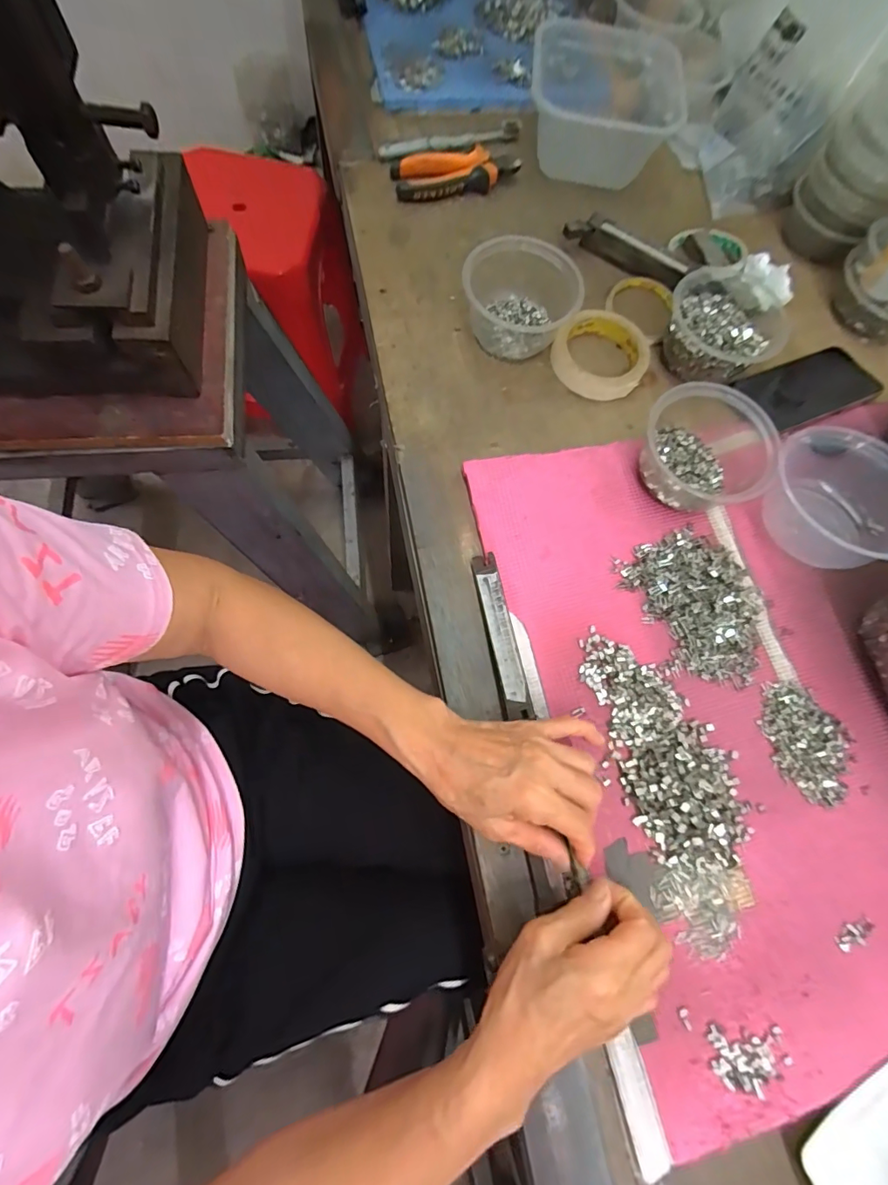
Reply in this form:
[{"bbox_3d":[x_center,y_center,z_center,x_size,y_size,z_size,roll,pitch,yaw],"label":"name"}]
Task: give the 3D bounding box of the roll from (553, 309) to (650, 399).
[{"bbox_3d":[0.164,-0.249,0.510,0.094,0.030,0.091,2,72,-5],"label":"roll"}]

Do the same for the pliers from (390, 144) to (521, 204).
[{"bbox_3d":[0.013,-0.482,0.566,0.147,0.030,0.059,-17,75,-11],"label":"pliers"}]

